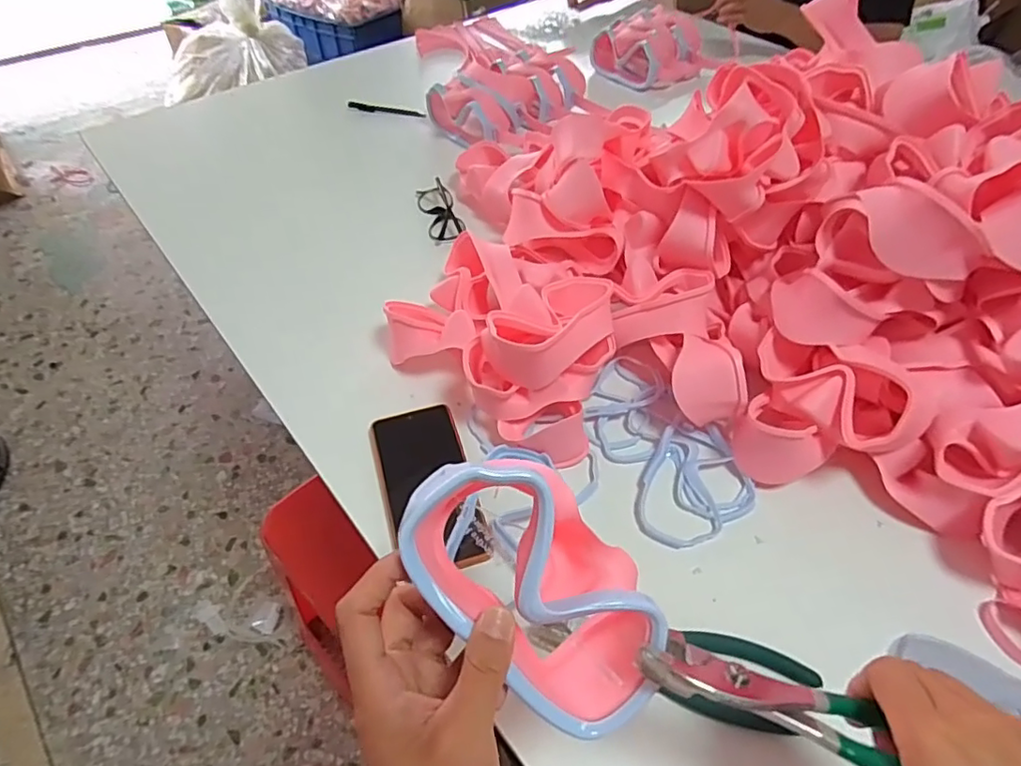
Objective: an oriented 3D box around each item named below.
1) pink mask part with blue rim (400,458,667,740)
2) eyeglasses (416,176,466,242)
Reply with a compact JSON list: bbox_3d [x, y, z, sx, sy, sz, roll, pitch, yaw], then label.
[{"bbox_3d":[0.010,0.102,0.289,0.092,0.046,0.150,-45,95,-6],"label":"pink mask part with blue rim"},{"bbox_3d":[-0.095,-0.233,0.792,0.048,0.030,0.134,-13,50,-11],"label":"eyeglasses"}]

